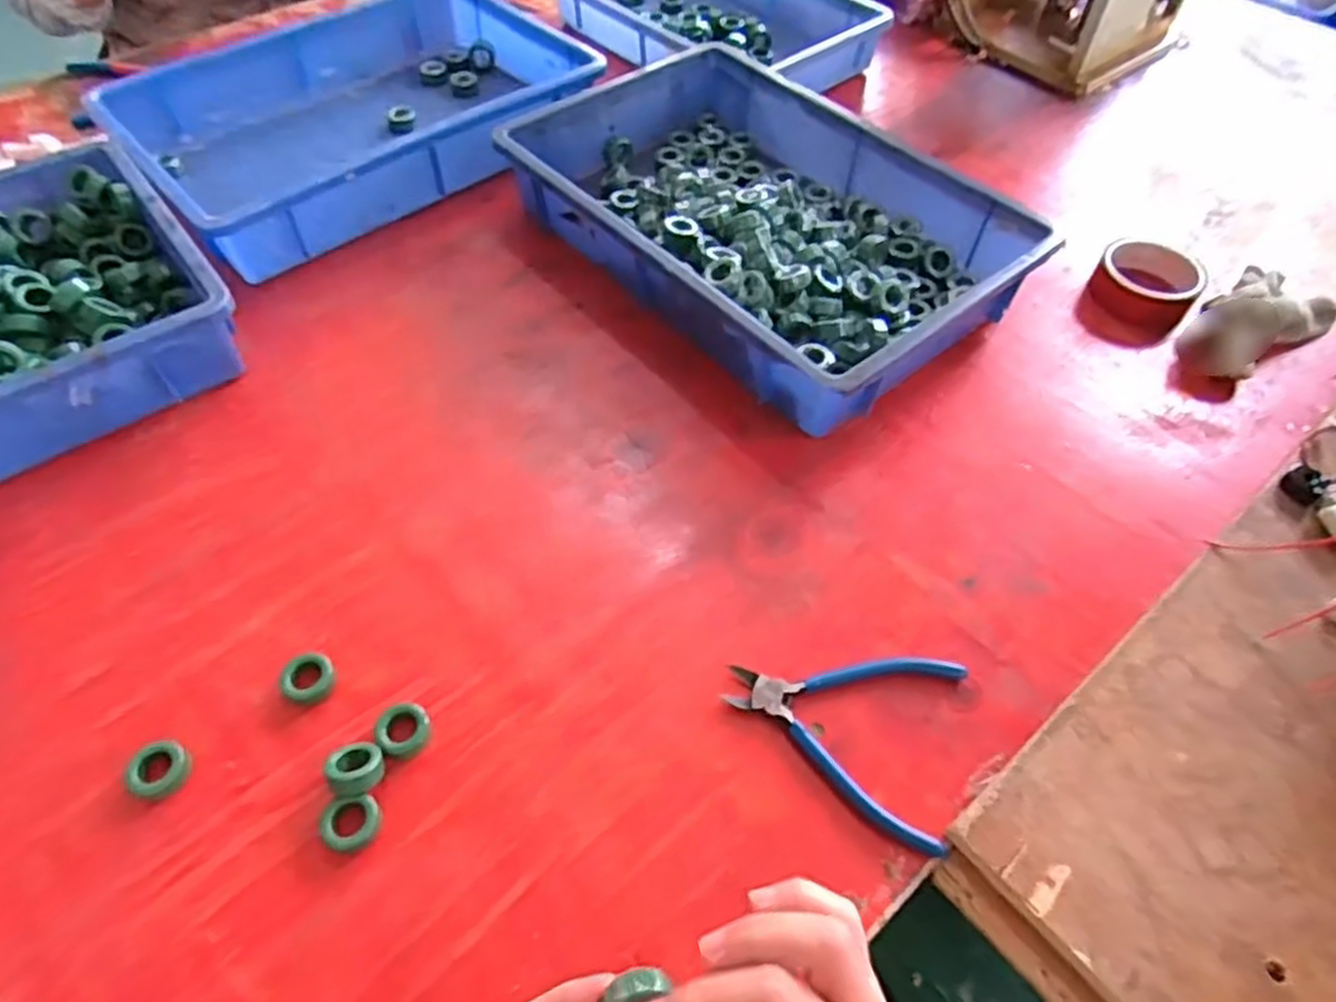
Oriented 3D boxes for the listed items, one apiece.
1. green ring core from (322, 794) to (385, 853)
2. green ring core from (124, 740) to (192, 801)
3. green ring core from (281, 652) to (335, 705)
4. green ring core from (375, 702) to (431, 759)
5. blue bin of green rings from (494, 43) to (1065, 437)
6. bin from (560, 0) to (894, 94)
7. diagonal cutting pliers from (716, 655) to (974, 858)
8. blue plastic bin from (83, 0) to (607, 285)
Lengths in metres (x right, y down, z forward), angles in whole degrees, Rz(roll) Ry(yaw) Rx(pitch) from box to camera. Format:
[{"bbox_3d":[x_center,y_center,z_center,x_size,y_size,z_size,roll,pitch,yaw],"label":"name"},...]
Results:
[{"bbox_3d":[-0.175,0.179,0.433,0.030,0.010,0.027,-5,53,-4],"label":"green ring core"},{"bbox_3d":[-0.294,0.154,0.450,0.033,0.013,0.031,0,53,-1],"label":"green ring core"},{"bbox_3d":[-0.223,0.109,0.484,0.030,0.012,0.030,-19,56,-14],"label":"green ring core"},{"bbox_3d":[-0.156,0.136,0.464,0.029,0.009,0.031,0,53,-1],"label":"green ring core"},{"bbox_3d":[0.086,-0.255,0.714,0.280,0.086,0.425,-34,61,-23],"label":"blue bin of green rings"},{"bbox_3d":[0.050,-0.597,0.973,0.248,0.071,0.370,-35,62,-23],"label":"bin"},{"bbox_3d":[0.105,0.132,0.475,0.139,0.006,0.114,16,55,11],"label":"diagonal cutting pliers"},{"bbox_3d":[-0.319,-0.400,0.823,0.435,0.081,0.301,-37,62,-25],"label":"blue plastic bin"}]

